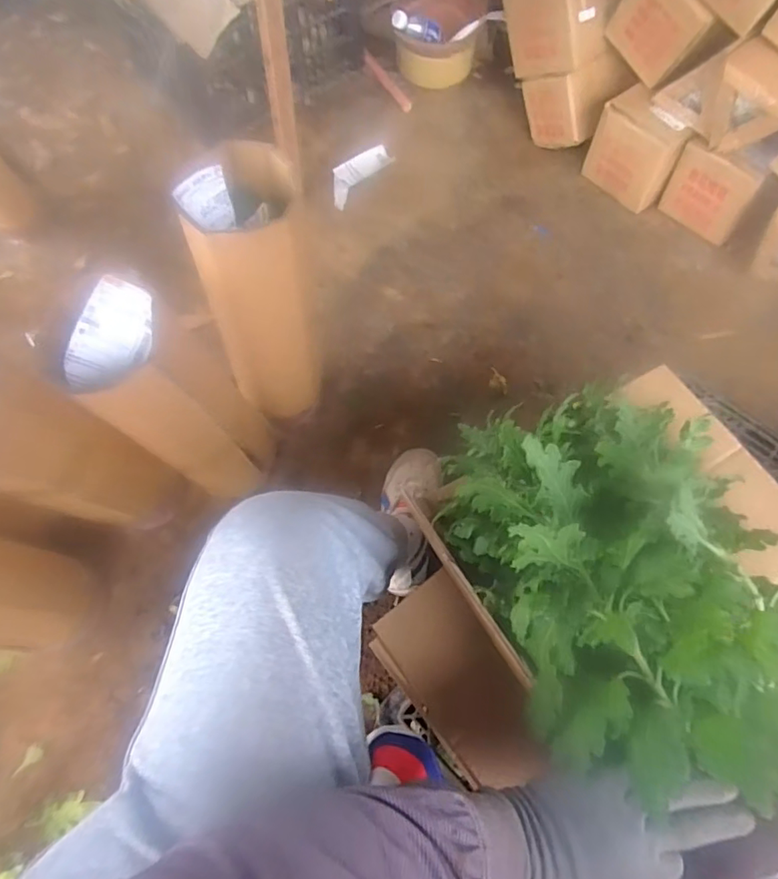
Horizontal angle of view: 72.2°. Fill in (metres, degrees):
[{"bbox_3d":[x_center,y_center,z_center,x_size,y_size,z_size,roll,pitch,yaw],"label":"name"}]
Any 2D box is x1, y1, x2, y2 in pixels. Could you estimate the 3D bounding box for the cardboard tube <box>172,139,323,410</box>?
[{"bbox_3d":[-0.170,-0.204,0.758,0.134,0.406,0.160,-5,67,-1],"label":"cardboard tube"}]

